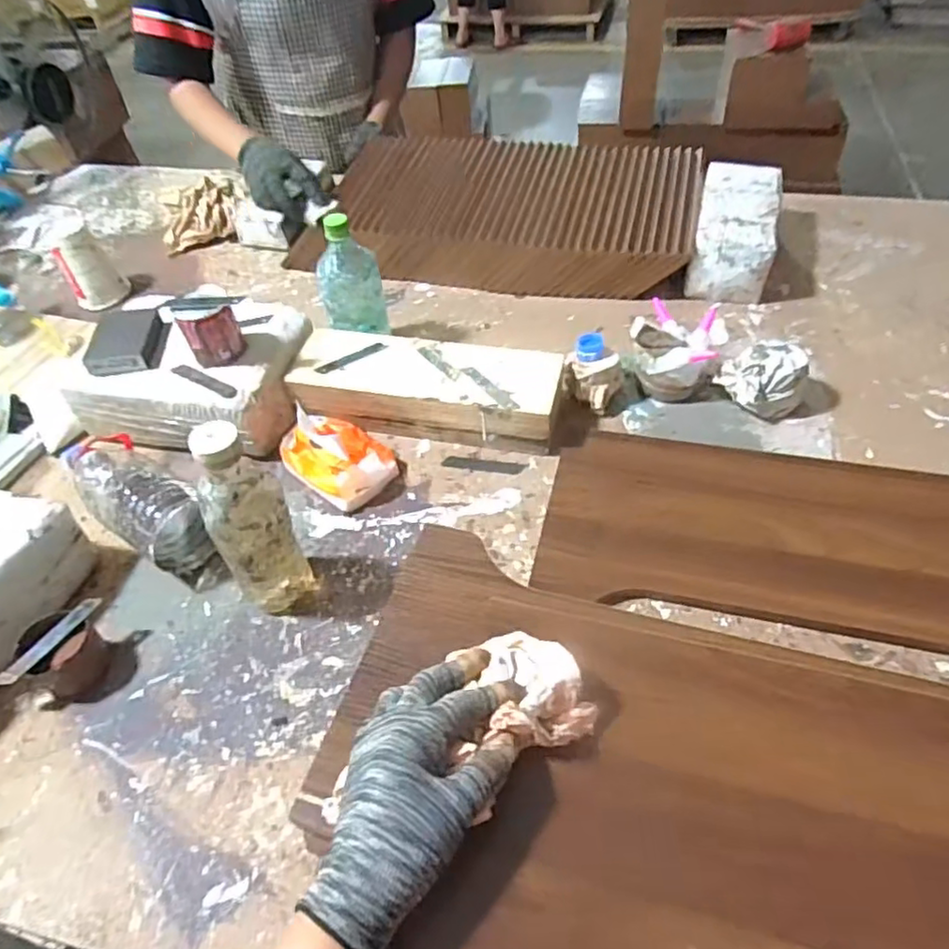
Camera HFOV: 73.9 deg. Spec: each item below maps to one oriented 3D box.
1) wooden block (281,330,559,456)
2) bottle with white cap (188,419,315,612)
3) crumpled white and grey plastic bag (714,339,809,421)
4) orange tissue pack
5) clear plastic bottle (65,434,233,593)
[{"bbox_3d":[-0.059,-0.112,0.801,0.335,0.059,0.115,9,49,12],"label":"wooden block"},{"bbox_3d":[-0.206,0.050,0.589,0.070,0.213,0.058,-25,51,-17],"label":"bottle with white cap"},{"bbox_3d":[0.355,-0.119,0.775,0.100,0.067,0.080,22,53,22],"label":"crumpled white and grey plastic bag"},{"bbox_3d":[-0.165,-0.029,0.758,0.133,0.070,0.100,28,56,26],"label":"orange tissue pack"},{"bbox_3d":[-0.376,0.027,0.707,0.269,0.084,0.085,32,58,28],"label":"clear plastic bottle"}]

